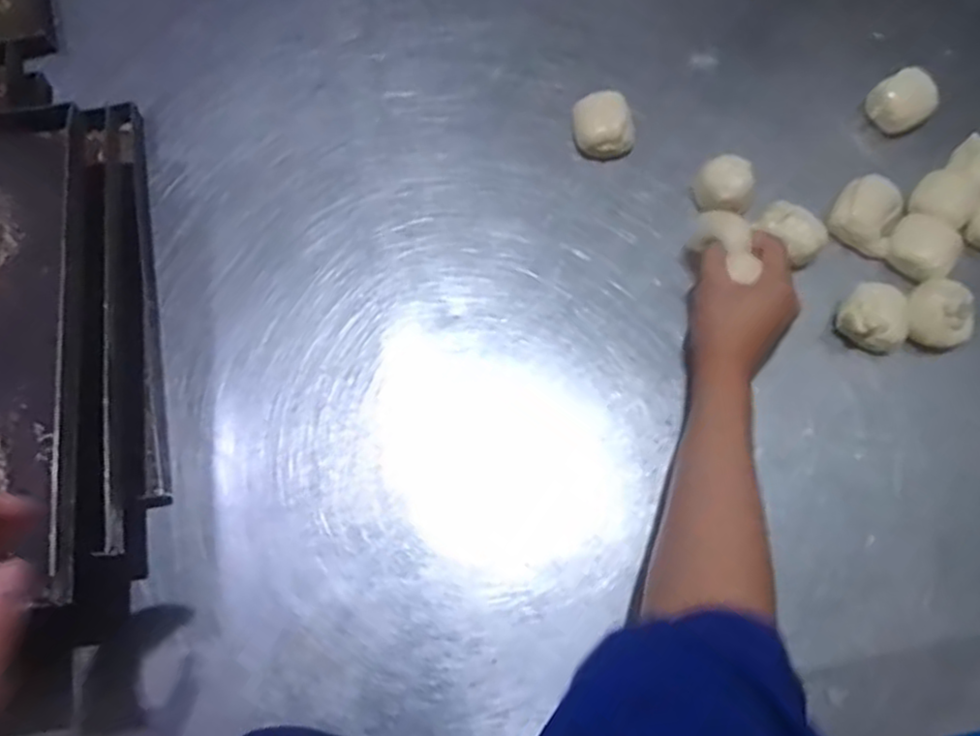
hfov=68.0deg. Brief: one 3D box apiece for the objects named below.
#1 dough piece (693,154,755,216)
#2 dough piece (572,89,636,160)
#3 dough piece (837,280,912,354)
[{"bbox_3d":[0.215,-0.165,0.674,0.047,0.044,0.047,0,74,0],"label":"dough piece"},{"bbox_3d":[0.109,-0.230,0.696,0.053,0.038,0.058,0,74,0],"label":"dough piece"},{"bbox_3d":[0.336,-0.046,0.635,0.060,0.048,0.058,15,73,5],"label":"dough piece"}]

